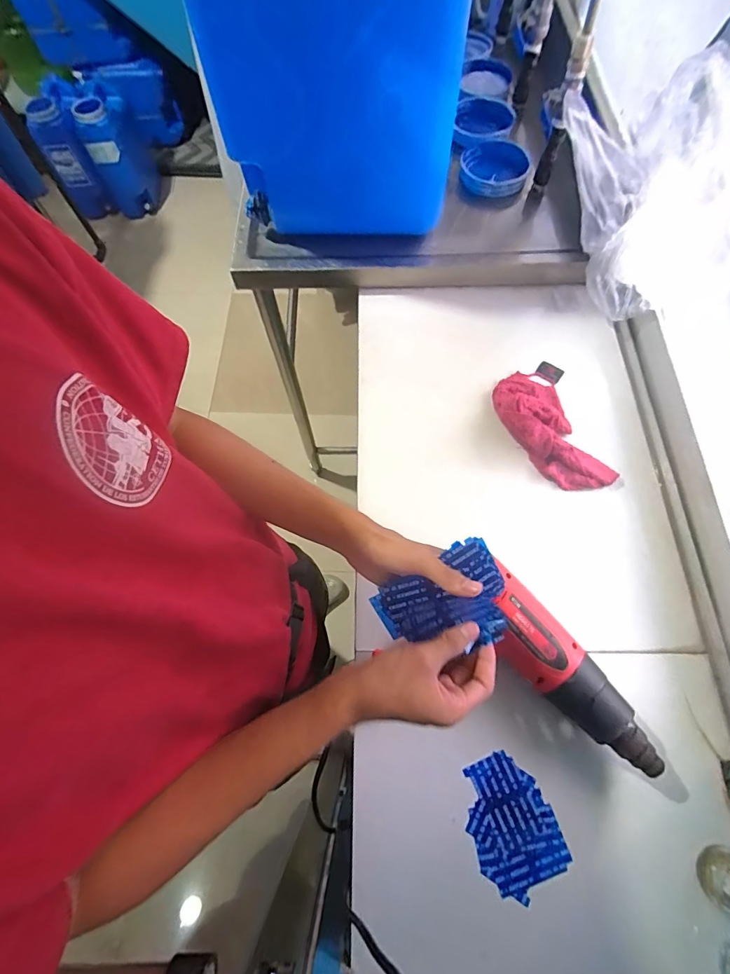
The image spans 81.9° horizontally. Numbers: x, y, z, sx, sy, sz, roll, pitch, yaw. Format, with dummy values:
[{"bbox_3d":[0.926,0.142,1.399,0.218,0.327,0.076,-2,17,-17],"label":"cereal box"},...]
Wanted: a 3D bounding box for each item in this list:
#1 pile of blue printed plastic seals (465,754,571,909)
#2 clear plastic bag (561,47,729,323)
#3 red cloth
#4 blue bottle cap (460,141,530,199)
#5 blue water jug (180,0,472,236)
[{"bbox_3d":[0.154,0.354,0.445,0.088,0.004,0.118,-20,69,-7],"label":"pile of blue printed plastic seals"},{"bbox_3d":[0.386,-0.381,0.559,0.267,0.240,0.128,43,75,16],"label":"clear plastic bag"},{"bbox_3d":[0.265,-0.095,0.600,0.122,0.052,0.208,-13,68,-4],"label":"red cloth"},{"bbox_3d":[0.233,-0.576,0.766,0.118,0.038,0.118,0,68,1],"label":"blue bottle cap"},{"bbox_3d":[-0.043,-0.570,0.552,0.325,0.428,0.148,0,68,1],"label":"blue water jug"}]

